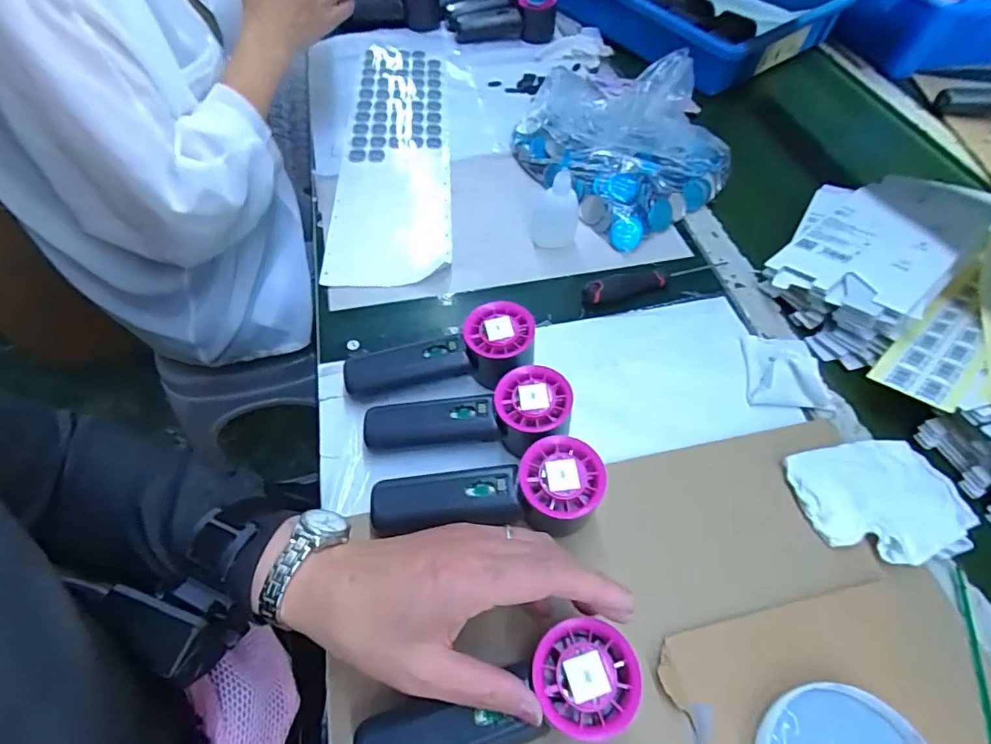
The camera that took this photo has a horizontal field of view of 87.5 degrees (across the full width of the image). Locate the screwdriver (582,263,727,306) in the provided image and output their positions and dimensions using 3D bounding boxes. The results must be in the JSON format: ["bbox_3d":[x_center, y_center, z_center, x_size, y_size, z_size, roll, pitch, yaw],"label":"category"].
[{"bbox_3d":[0.158,-0.097,0.516,0.157,0.020,0.026,-18,57,-14],"label":"screwdriver"}]

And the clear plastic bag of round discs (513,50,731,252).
[{"bbox_3d":[0.147,-0.282,0.605,0.207,0.086,0.248,-27,60,-20],"label":"clear plastic bag of round discs"}]

